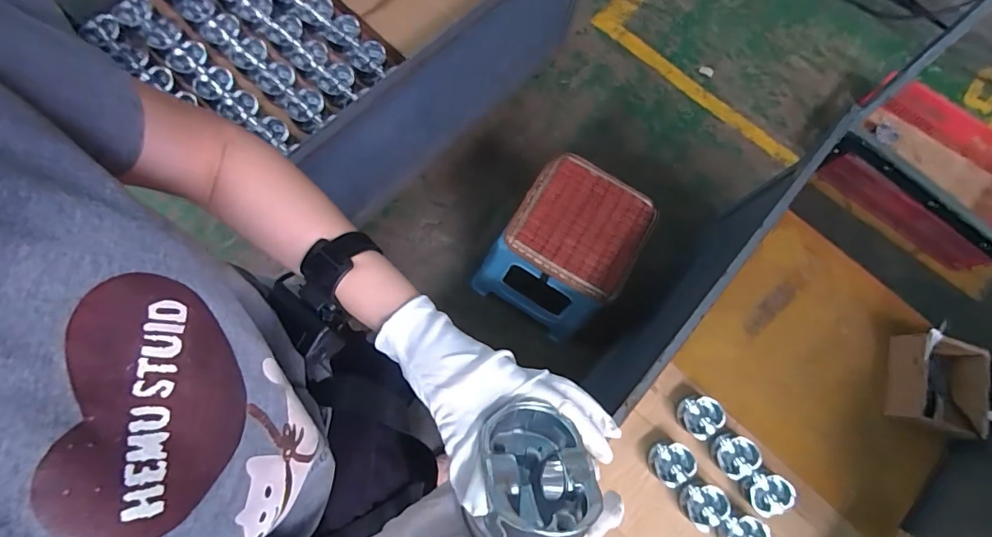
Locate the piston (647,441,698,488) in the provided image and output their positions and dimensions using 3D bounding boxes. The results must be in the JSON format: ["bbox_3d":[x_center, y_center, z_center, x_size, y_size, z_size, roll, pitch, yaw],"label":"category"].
[{"bbox_3d":[0.367,0.406,0.959,0.091,0.041,0.086,1,76,-4],"label":"piston"}]

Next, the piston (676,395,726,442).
[{"bbox_3d":[0.444,0.323,0.996,0.084,0.050,0.086,0,73,1],"label":"piston"}]

